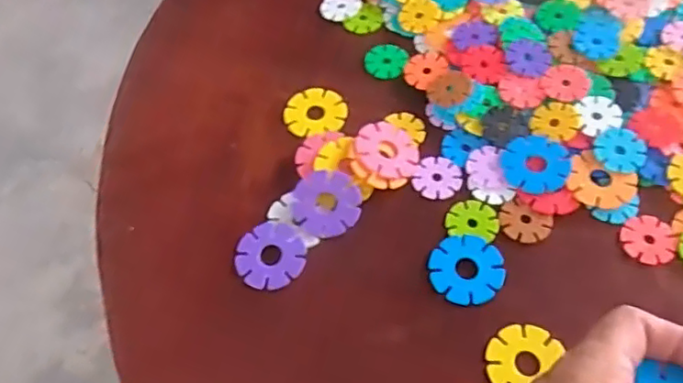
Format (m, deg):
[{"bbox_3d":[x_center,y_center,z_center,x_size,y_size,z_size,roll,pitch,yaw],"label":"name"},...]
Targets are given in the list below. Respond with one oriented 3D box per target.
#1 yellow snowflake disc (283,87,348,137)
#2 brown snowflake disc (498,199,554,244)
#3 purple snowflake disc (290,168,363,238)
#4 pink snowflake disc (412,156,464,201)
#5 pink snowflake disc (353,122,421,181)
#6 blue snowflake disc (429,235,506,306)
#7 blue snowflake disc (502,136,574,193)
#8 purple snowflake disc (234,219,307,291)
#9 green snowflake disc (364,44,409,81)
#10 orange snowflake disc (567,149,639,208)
[{"bbox_3d":[-0.019,-0.058,0.433,0.045,0.004,0.039,-18,60,-6],"label":"yellow snowflake disc"},{"bbox_3d":[0.114,0.019,0.373,0.031,0.004,0.026,29,66,20],"label":"brown snowflake disc"},{"bbox_3d":[-0.010,0.007,0.383,0.044,0.004,0.043,-2,76,8],"label":"purple snowflake disc"},{"bbox_3d":[0.063,-0.009,0.394,0.031,0.004,0.032,-2,60,3],"label":"pink snowflake disc"},{"bbox_3d":[0.031,-0.028,0.403,0.044,0.004,0.044,10,59,-17],"label":"pink snowflake disc"},{"bbox_3d":[0.075,0.046,0.360,0.042,0.004,0.043,-2,60,3],"label":"blue snowflake disc"},{"bbox_3d":[0.128,-0.019,0.393,0.042,0.004,0.044,-2,60,3],"label":"blue snowflake disc"},{"bbox_3d":[-0.044,0.040,0.371,0.042,0.004,0.043,-2,60,3],"label":"purple snowflake disc"},{"bbox_3d":[0.035,-0.100,0.455,0.031,0.004,0.034,-2,60,3],"label":"green snowflake disc"},{"bbox_3d":[0.165,-0.006,0.384,0.042,0.006,0.035,31,67,20],"label":"orange snowflake disc"}]

